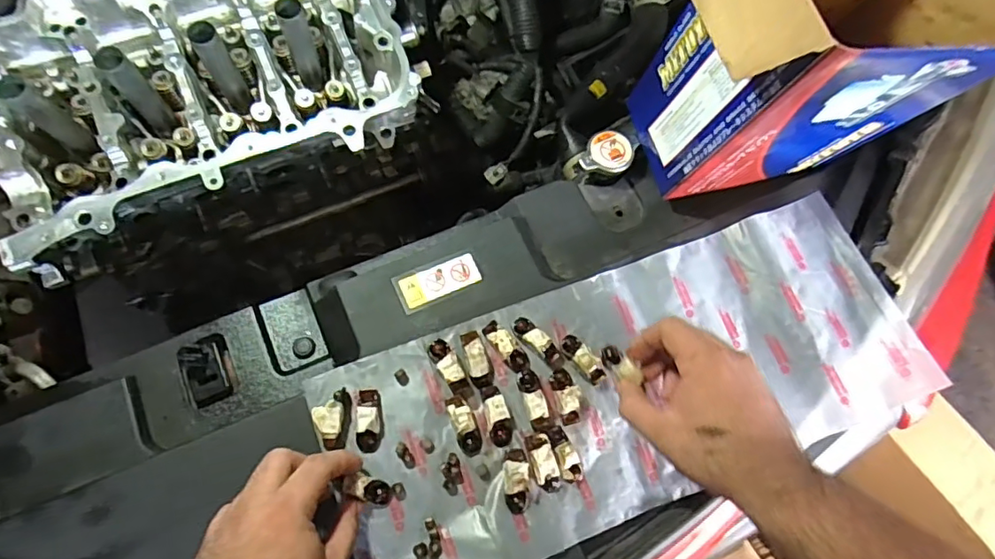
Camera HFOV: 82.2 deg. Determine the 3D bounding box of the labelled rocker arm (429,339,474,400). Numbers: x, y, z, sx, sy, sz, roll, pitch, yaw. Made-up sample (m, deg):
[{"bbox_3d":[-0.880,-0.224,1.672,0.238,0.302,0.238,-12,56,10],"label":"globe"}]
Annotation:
[{"bbox_3d":[-0.035,0.069,0.434,0.017,0.018,0.051,-30,87,-14],"label":"labelled rocker arm"}]

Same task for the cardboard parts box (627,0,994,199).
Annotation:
[{"bbox_3d":[0.235,-0.211,0.443,0.247,0.194,0.217,-10,69,-7],"label":"cardboard parts box"}]

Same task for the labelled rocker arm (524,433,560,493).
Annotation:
[{"bbox_3d":[0.035,0.138,0.425,0.017,0.017,0.044,-19,90,-10],"label":"labelled rocker arm"}]

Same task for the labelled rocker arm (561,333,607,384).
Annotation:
[{"bbox_3d":[0.067,0.062,0.446,0.017,0.017,0.043,-31,73,-14],"label":"labelled rocker arm"}]

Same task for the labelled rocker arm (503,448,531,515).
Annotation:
[{"bbox_3d":[0.014,0.150,0.421,0.018,0.017,0.044,1,83,-3],"label":"labelled rocker arm"}]

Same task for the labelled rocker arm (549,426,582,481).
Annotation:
[{"bbox_3d":[0.052,0.133,0.431,0.016,0.016,0.043,-21,85,-11],"label":"labelled rocker arm"}]

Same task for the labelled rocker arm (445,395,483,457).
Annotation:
[{"bbox_3d":[-0.024,0.110,0.426,0.019,0.019,0.044,-20,88,-11],"label":"labelled rocker arm"}]

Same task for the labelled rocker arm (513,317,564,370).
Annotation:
[{"bbox_3d":[0.033,0.048,0.448,0.049,0.022,0.017,40,72,12],"label":"labelled rocker arm"}]

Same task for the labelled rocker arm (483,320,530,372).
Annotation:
[{"bbox_3d":[0.008,0.052,0.443,0.018,0.017,0.045,-40,95,-17],"label":"labelled rocker arm"}]

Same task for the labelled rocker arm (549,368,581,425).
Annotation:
[{"bbox_3d":[0.054,0.089,0.440,0.018,0.015,0.042,-15,70,-9],"label":"labelled rocker arm"}]

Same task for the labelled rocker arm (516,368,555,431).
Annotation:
[{"bbox_3d":[0.028,0.091,0.434,0.019,0.015,0.046,-20,71,-11],"label":"labelled rocker arm"}]

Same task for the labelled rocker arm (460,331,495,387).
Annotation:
[{"bbox_3d":[-0.015,0.061,0.442,0.019,0.024,0.041,-13,69,-8],"label":"labelled rocker arm"}]

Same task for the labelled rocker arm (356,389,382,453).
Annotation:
[{"bbox_3d":[-0.094,0.104,0.417,0.017,0.019,0.044,-1,83,-3],"label":"labelled rocker arm"}]

